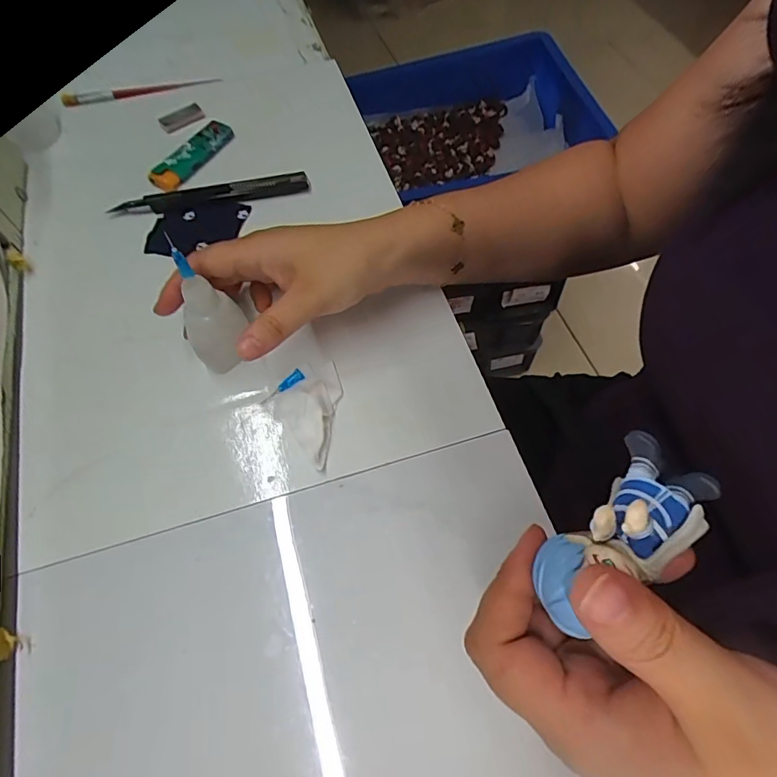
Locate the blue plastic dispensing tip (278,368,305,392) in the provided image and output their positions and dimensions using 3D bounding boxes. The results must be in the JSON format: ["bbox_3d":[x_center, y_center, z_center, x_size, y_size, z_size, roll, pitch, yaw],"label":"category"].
[{"bbox_3d":[-0.060,-0.005,0.302,0.017,0.005,0.007,-39,65,-7],"label":"blue plastic dispensing tip"}]

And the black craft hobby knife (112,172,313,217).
[{"bbox_3d":[-0.135,-0.148,0.380,0.145,0.009,0.018,-11,61,-5],"label":"black craft hobby knife"}]

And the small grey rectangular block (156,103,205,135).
[{"bbox_3d":[-0.175,-0.230,0.423,0.037,0.008,0.022,-39,66,-20],"label":"small grey rectangular block"}]

